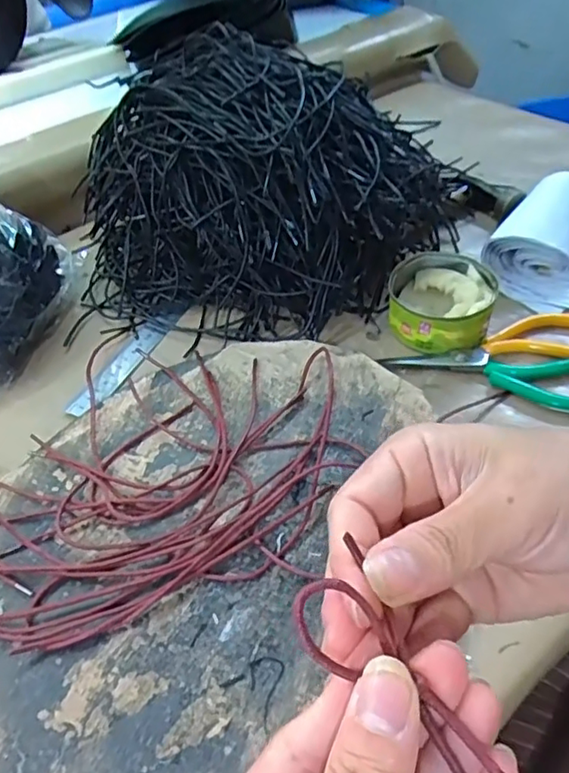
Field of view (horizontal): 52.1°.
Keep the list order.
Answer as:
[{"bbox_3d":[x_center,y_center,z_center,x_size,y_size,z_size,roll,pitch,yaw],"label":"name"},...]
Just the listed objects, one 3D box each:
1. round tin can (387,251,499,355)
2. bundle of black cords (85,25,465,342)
[{"bbox_3d":[0.128,-0.072,0.477,0.081,0.031,0.081,13,51,16],"label":"round tin can"},{"bbox_3d":[-0.022,-0.179,0.496,0.341,0.159,0.210,6,50,11],"label":"bundle of black cords"}]

